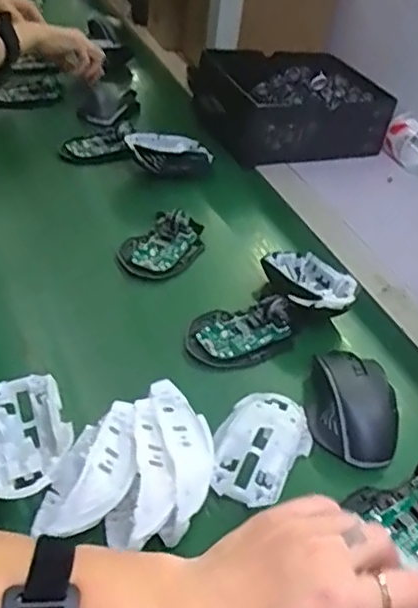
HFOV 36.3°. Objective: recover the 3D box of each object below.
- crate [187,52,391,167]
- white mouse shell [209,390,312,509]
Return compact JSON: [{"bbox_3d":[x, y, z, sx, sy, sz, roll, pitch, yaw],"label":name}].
[{"bbox_3d":[0.116,-0.286,0.949,0.253,0.107,0.195,-11,42,-22],"label":"crate"},{"bbox_3d":[0.040,0.106,0.490,0.065,0.034,0.107,23,41,18],"label":"white mouse shell"}]

